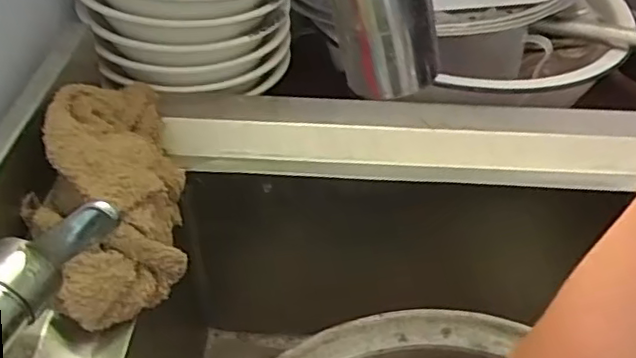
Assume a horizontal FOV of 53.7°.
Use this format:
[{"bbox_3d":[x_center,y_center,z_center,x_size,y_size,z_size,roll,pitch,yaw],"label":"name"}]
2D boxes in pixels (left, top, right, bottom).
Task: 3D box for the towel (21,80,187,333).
[{"bbox_3d":[-0.148,0.000,0.434,0.097,0.070,0.204,-12,44,-14],"label":"towel"}]

